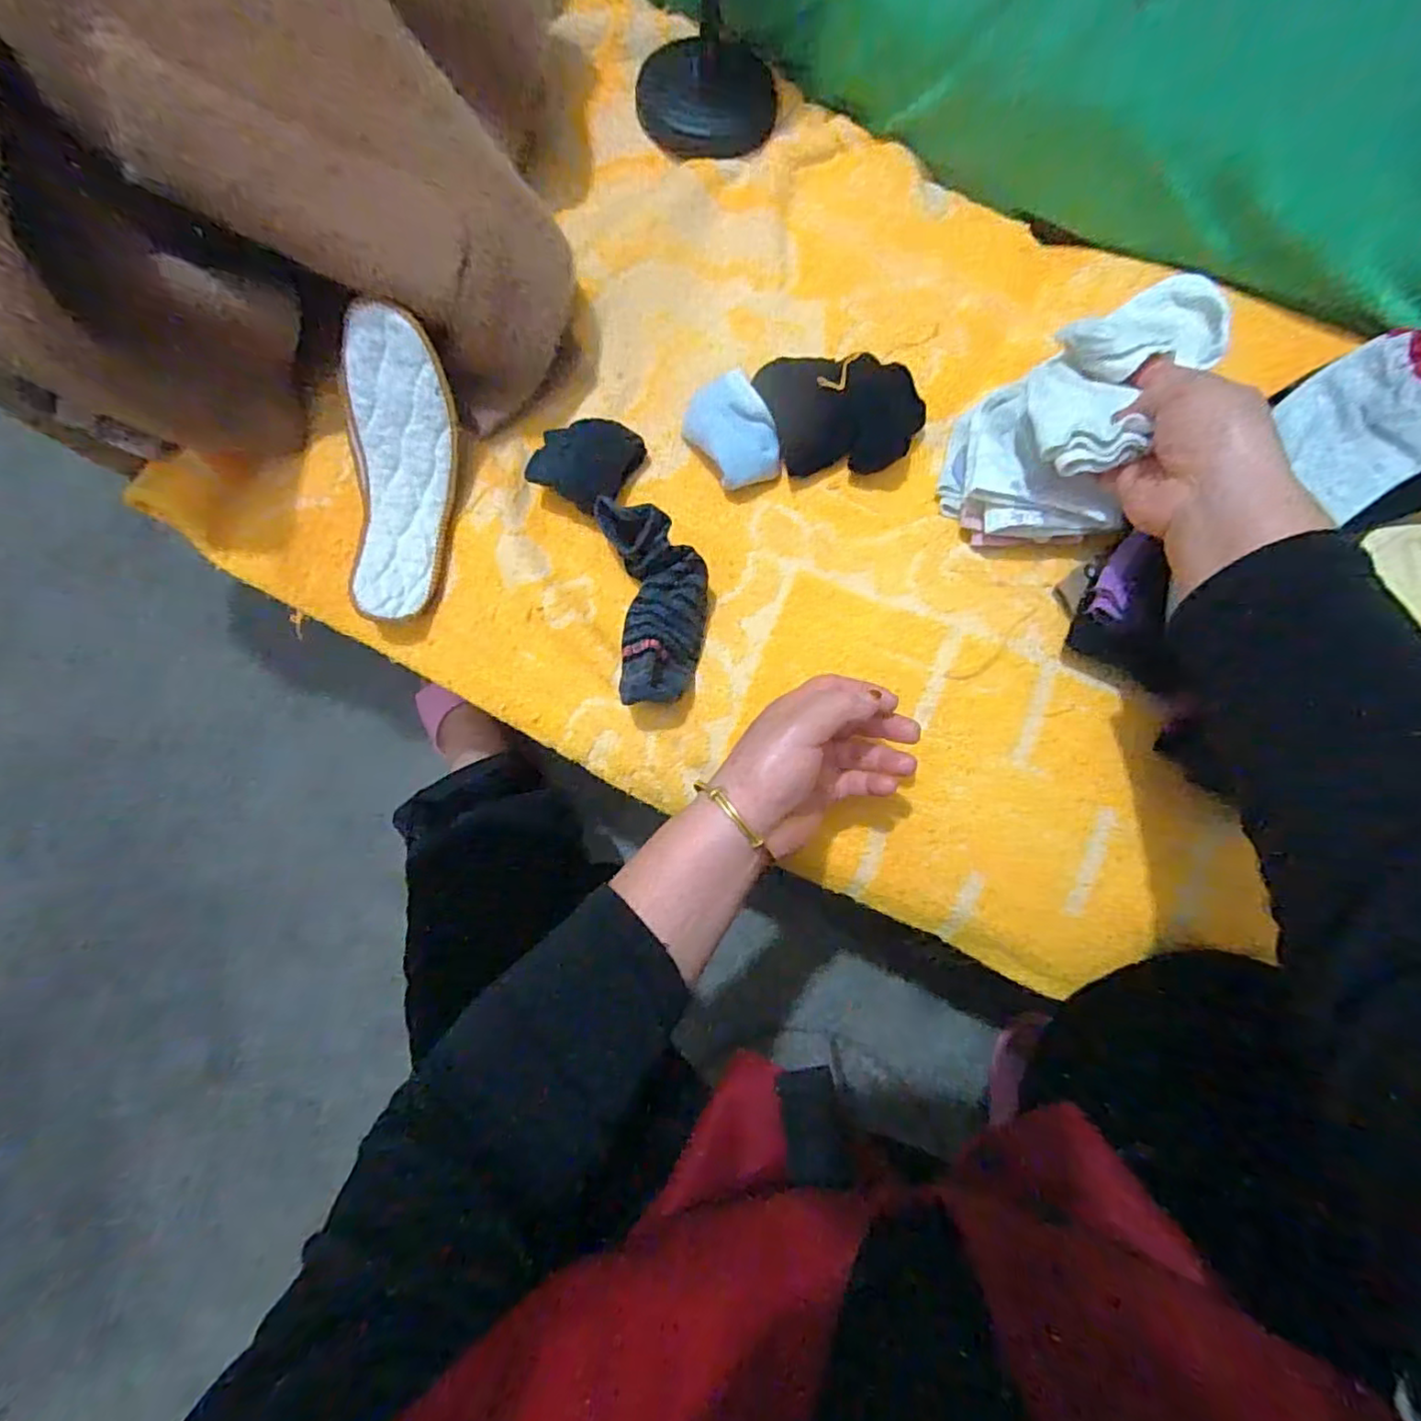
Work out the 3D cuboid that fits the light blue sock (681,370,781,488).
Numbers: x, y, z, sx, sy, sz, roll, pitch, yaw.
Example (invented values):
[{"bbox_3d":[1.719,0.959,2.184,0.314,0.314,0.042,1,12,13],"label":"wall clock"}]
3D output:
[{"bbox_3d":[0.017,-0.198,0.464,0.053,0.038,0.076,-33,82,-1],"label":"light blue sock"}]

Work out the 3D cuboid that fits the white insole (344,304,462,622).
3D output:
[{"bbox_3d":[-0.215,-0.161,0.439,0.070,0.049,0.192,10,108,5],"label":"white insole"}]

